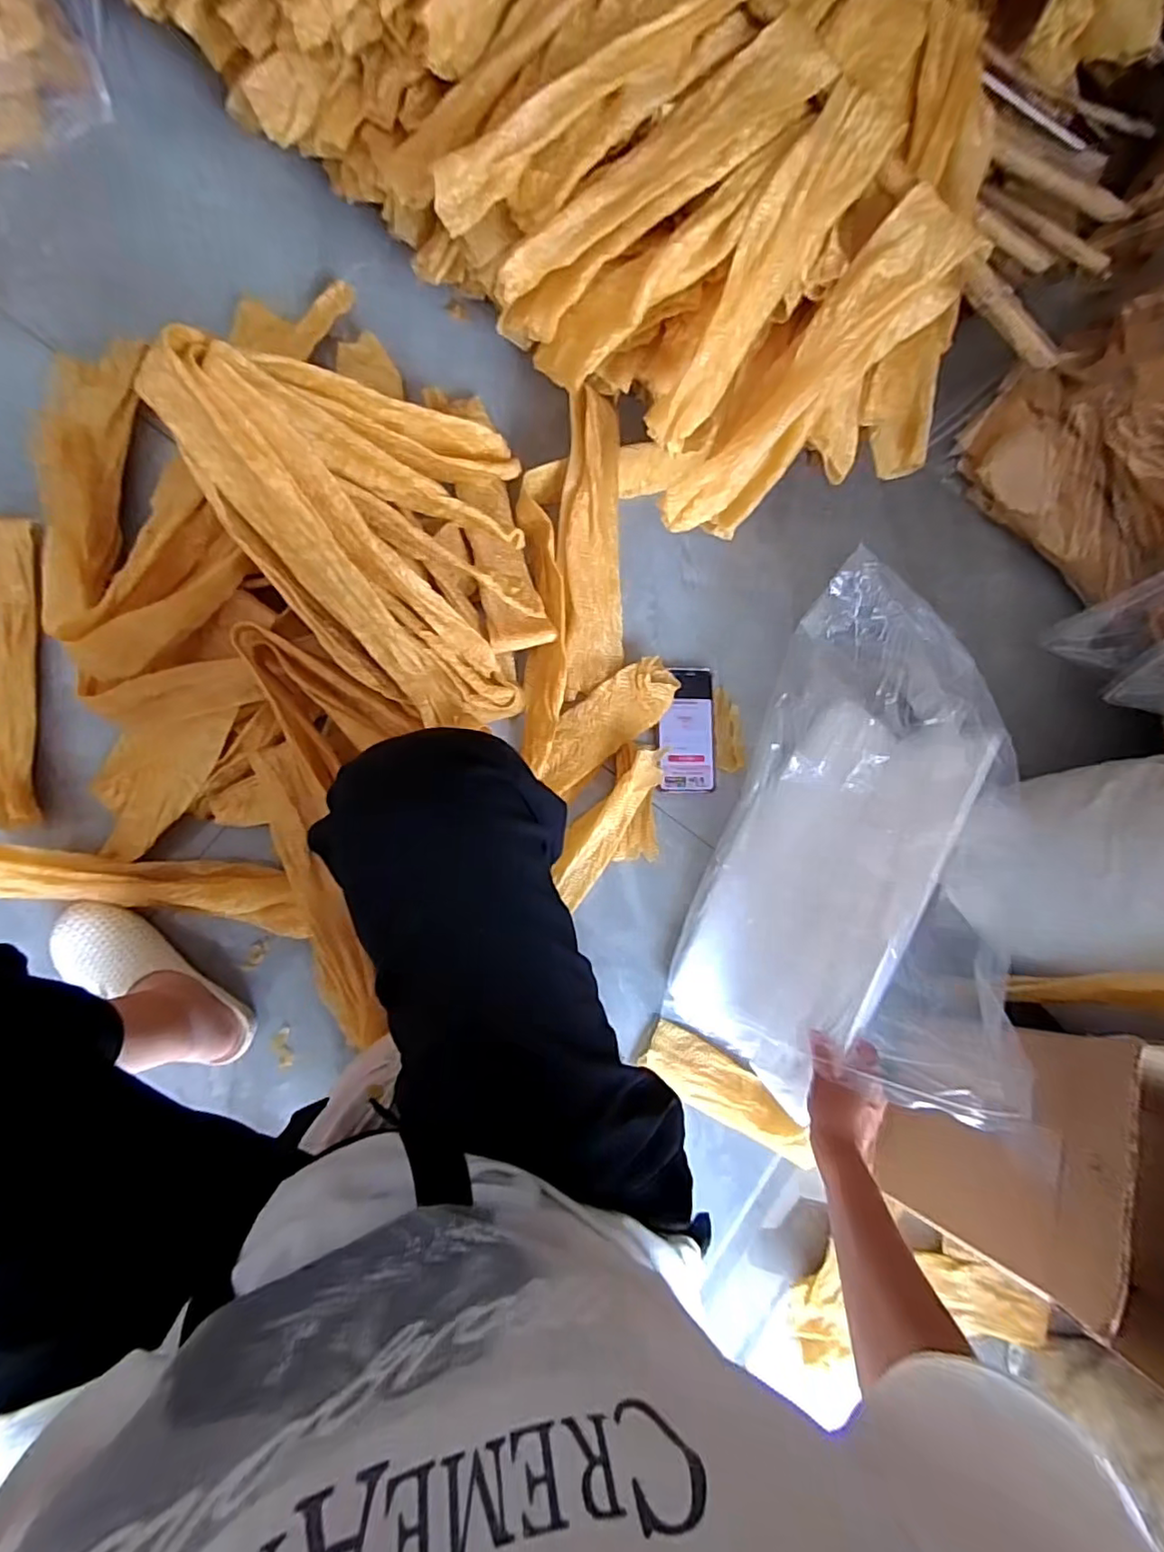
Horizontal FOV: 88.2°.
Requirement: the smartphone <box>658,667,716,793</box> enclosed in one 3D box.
[{"bbox_3d":[0.136,-0.059,0.772,0.072,0.014,0.159,2,85,-6],"label":"smartphone"}]

